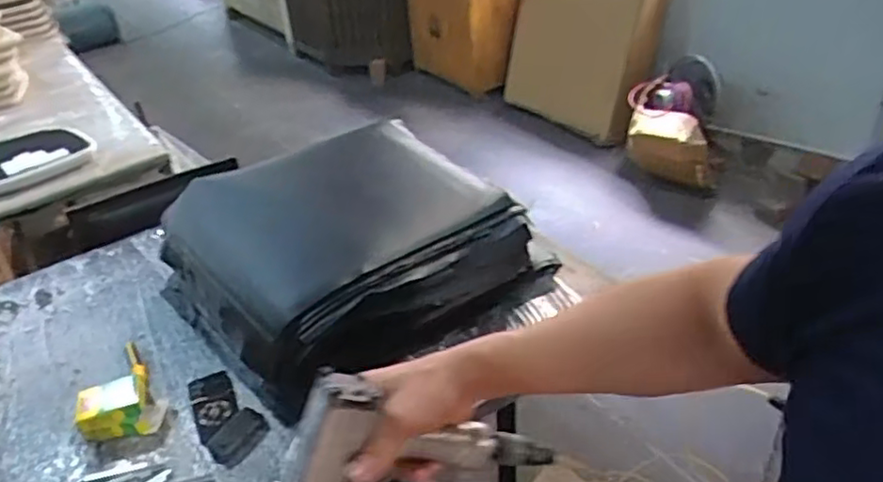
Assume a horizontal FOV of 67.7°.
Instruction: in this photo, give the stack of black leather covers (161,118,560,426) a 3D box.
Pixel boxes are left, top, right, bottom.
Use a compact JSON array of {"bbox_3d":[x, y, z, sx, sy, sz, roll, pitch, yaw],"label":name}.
[{"bbox_3d":[-0.214,-0.001,1.453,0.639,0.308,0.611,-31,42,-31],"label":"stack of black leather covers"}]

